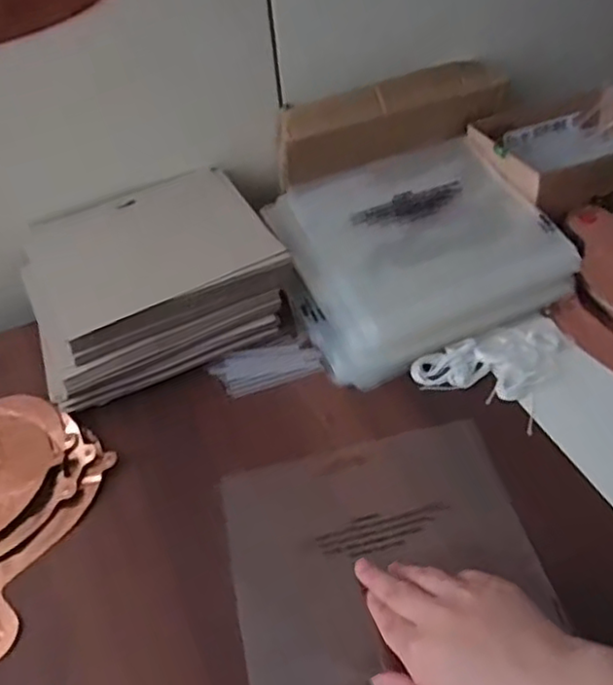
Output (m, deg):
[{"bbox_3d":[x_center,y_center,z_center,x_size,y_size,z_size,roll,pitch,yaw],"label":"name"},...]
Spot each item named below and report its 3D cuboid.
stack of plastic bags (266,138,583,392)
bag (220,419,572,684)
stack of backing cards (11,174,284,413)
[{"bbox_3d":[0.094,-0.088,0.612,0.239,0.052,0.214,-22,50,-14],"label":"stack of plastic bags"},{"bbox_3d":[0.051,0.149,0.438,0.195,0.011,0.191,-12,47,-5],"label":"bag"},{"bbox_3d":[-0.140,-0.057,0.594,0.217,0.069,0.182,-23,50,-15],"label":"stack of backing cards"}]

